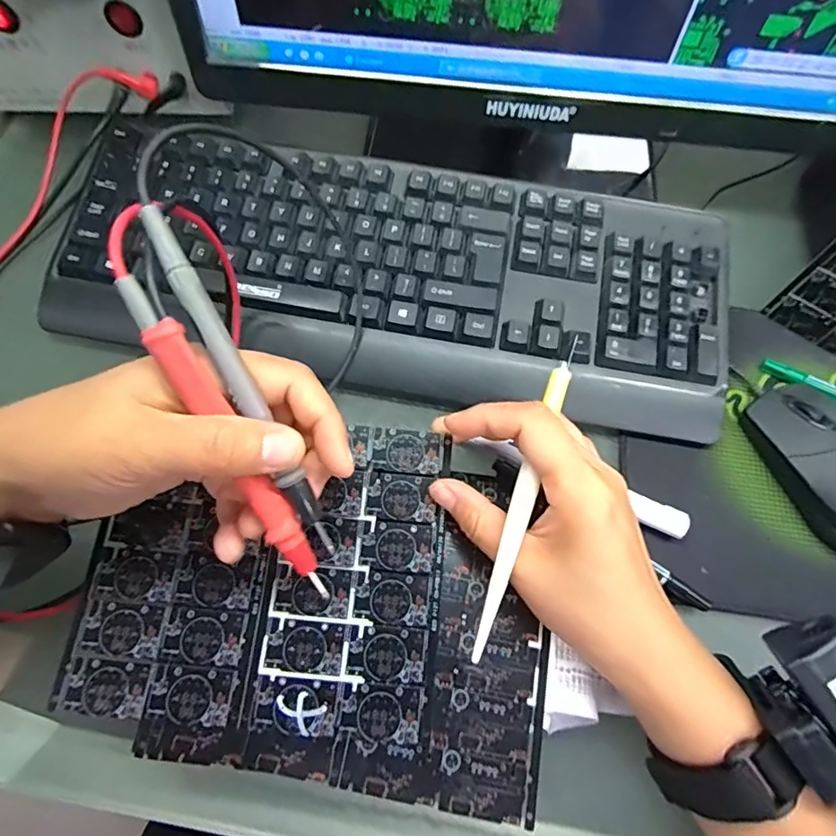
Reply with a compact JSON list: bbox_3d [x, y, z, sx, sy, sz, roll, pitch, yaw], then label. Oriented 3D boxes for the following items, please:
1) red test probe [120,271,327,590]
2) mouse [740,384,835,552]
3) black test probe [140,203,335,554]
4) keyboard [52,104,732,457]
[{"bbox_3d":[-0.070,0.012,0.194,0.014,0.009,0.139,-31,105,-13],"label":"red test probe"},{"bbox_3d":[0.244,0.031,0.301,0.053,0.033,0.110,-15,70,-8],"label":"mouse"},{"bbox_3d":[-0.067,-0.011,0.193,0.010,0.008,0.141,-27,100,-12],"label":"black test probe"},{"bbox_3d":[-0.013,-0.095,0.337,0.423,0.039,0.157,10,68,2],"label":"keyboard"}]

